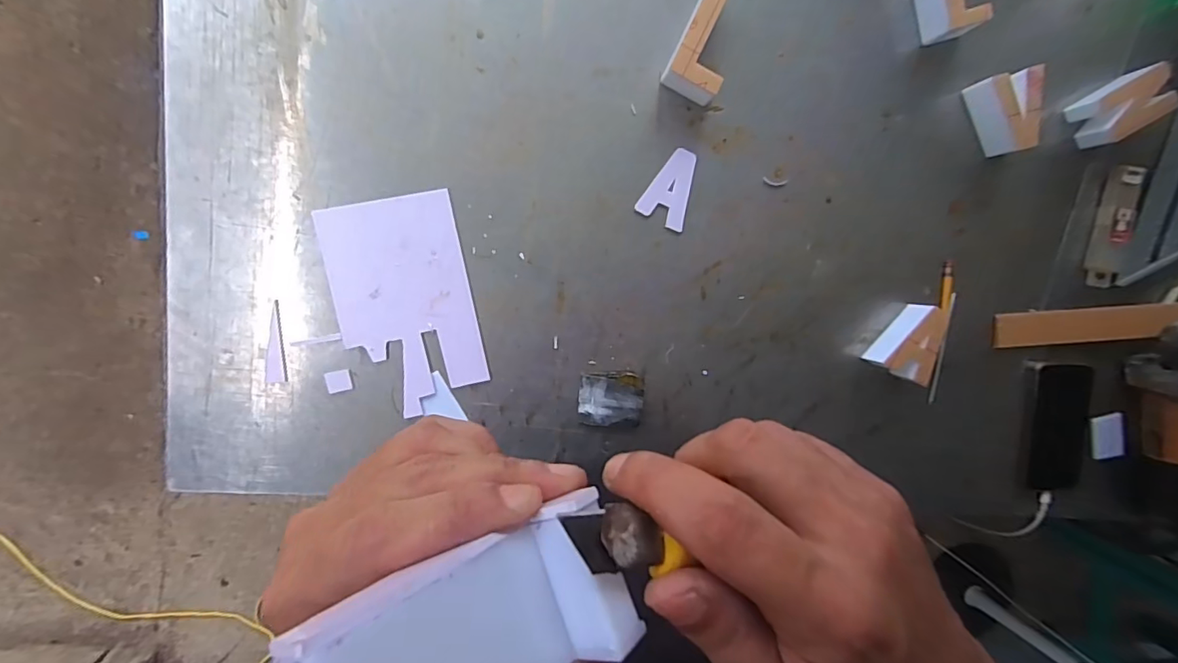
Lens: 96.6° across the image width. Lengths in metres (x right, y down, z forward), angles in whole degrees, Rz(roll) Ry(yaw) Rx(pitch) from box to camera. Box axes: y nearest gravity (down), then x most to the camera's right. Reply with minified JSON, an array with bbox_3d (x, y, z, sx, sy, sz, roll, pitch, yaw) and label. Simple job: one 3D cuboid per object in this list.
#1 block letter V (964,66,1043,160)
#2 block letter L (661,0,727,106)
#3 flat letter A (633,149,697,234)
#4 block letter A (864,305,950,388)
[{"bbox_3d":[0.463,-0.240,0.581,0.058,0.047,0.082,-14,97,-5],"label":"block letter V"},{"bbox_3d":[0.124,-0.302,0.543,0.056,0.046,0.112,23,92,-8],"label":"block letter L"},{"bbox_3d":[0.095,-0.157,0.576,0.054,0.004,0.083,28,92,-9],"label":"flat letter A"},{"bbox_3d":[0.367,0.010,0.600,0.058,0.050,0.087,28,92,-9],"label":"block letter A"}]

